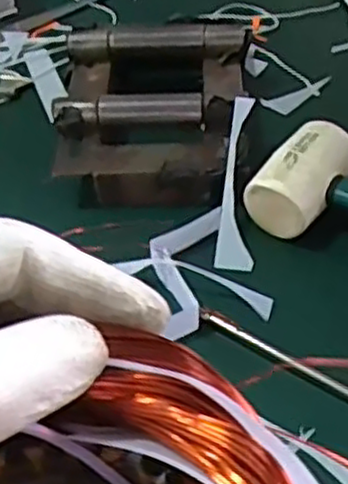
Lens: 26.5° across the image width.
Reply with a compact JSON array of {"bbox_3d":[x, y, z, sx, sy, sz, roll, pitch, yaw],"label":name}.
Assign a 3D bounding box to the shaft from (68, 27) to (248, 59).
[{"bbox_3d":[-0.013,-0.160,0.586,0.136,0.019,0.026,-1,46,2],"label":"shaft"}]

